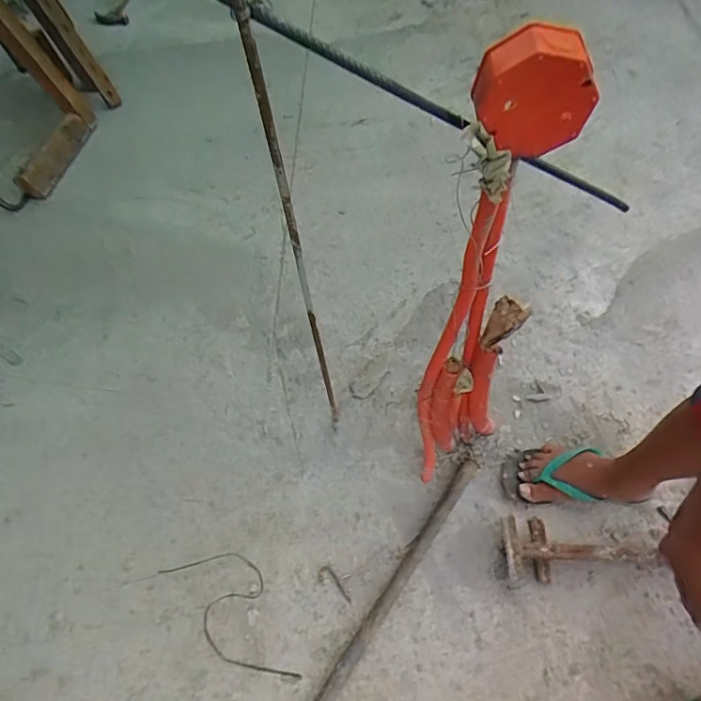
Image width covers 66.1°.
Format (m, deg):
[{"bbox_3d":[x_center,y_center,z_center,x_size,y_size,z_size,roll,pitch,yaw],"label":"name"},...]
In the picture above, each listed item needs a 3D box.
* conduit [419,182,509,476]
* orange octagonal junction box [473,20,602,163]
[{"bbox_3d":[0.178,0.004,0.808,0.079,0.611,0.111,38,67,23],"label":"conduit"},{"bbox_3d":[0.160,-0.231,0.481,0.099,0.093,0.044,2,58,4],"label":"orange octagonal junction box"}]

